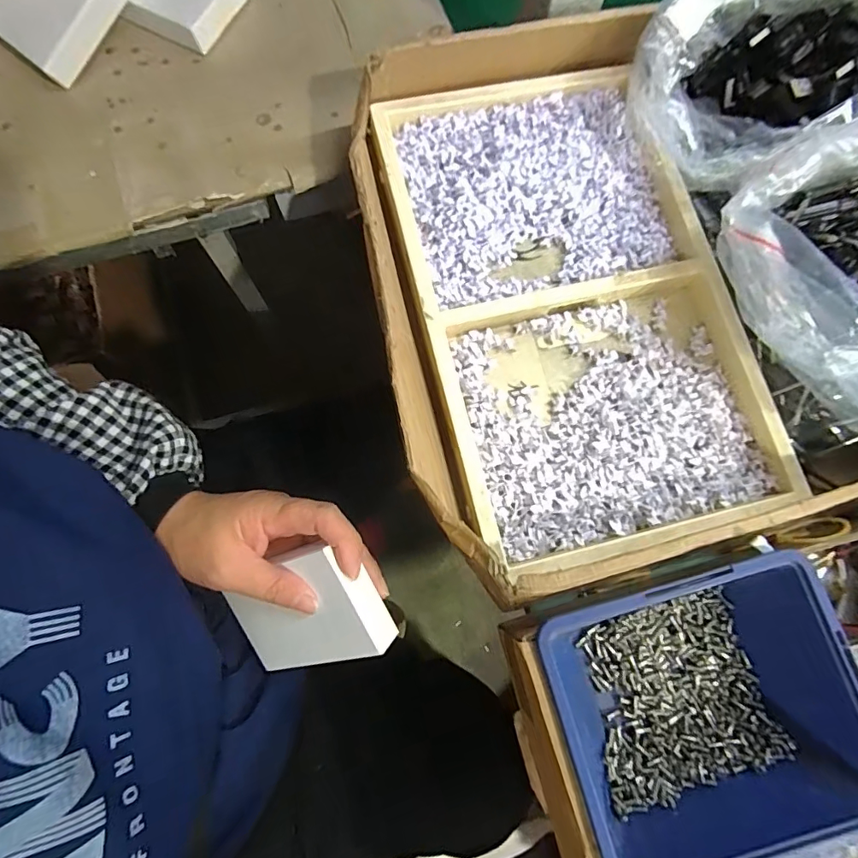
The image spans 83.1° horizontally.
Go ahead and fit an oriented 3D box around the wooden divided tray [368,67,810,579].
[{"bbox_3d":[0.092,-0.087,0.307,0.190,0.027,0.314,-13,75,-4],"label":"wooden divided tray"}]

